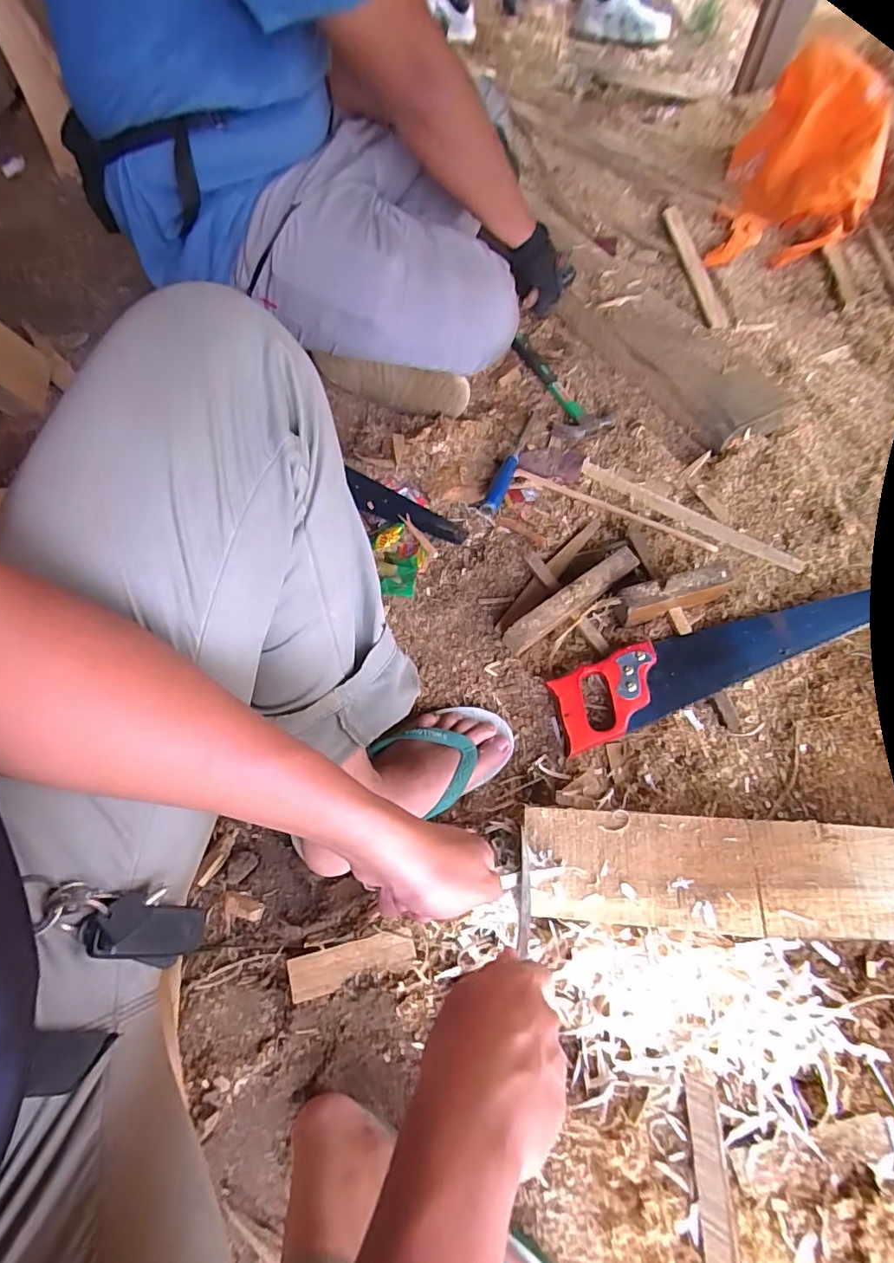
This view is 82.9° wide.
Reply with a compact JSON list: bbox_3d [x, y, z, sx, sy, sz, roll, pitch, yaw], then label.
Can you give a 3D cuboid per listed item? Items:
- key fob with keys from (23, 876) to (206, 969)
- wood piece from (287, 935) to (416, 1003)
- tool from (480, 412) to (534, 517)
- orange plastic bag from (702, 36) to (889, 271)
[{"bbox_3d":[-0.195,0.177,0.306,0.026,0.107,0.039,-3,53,49],"label":"key fob with keys"},{"bbox_3d":[-0.094,0.330,0.503,0.122,0.013,0.036,-15,62,-2],"label":"wood piece"},{"bbox_3d":[0.097,-0.258,0.748,0.025,0.026,0.210,17,66,15],"label":"tool"},{"bbox_3d":[0.670,-0.882,0.953,0.251,0.179,0.452,19,66,16],"label":"orange plastic bag"}]

